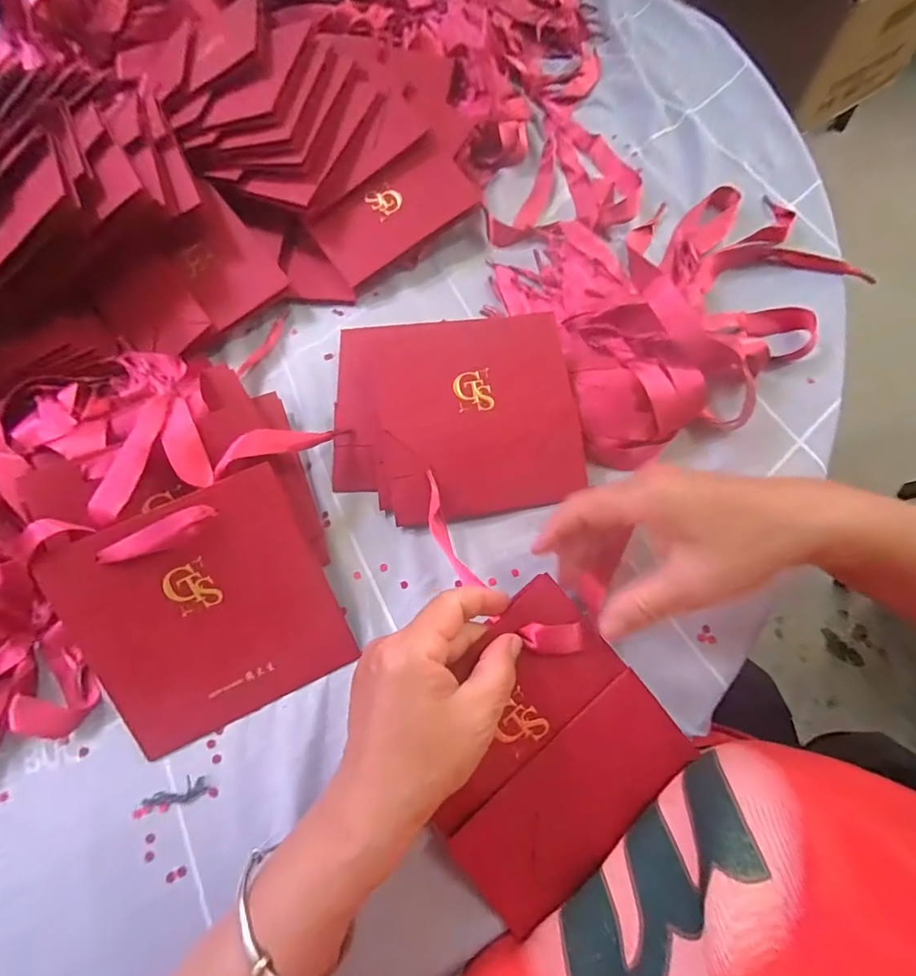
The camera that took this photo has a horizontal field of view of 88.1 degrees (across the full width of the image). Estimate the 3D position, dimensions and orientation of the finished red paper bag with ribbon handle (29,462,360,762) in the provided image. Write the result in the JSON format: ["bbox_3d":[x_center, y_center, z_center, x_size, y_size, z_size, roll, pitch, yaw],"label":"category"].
[{"bbox_3d":[-0.152,0.076,0.287,0.137,0.011,0.137,-23,103,-10],"label":"finished red paper bag with ribbon handle"}]

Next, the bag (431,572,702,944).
[{"bbox_3d":[0.043,0.143,0.262,0.137,0.015,0.131,-40,86,-7],"label":"bag"}]

